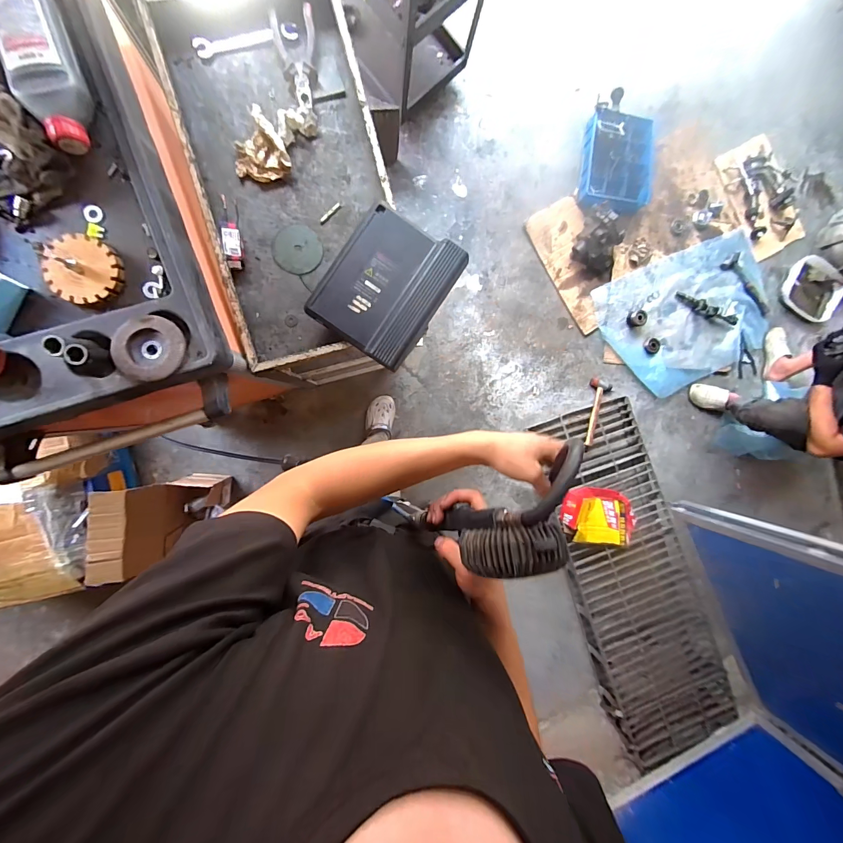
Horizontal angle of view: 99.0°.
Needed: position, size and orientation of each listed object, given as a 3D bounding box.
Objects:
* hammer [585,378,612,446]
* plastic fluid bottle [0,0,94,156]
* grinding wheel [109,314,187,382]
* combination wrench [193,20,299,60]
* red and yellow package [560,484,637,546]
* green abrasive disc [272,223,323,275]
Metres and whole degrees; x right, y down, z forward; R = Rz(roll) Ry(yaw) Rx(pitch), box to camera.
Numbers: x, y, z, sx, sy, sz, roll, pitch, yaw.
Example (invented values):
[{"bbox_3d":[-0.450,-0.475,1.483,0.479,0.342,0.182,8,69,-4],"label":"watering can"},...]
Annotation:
[{"bbox_3d":[0.699,-0.036,1.431,0.082,0.028,0.273,14,78,3],"label":"hammer"},{"bbox_3d":[-0.468,-0.434,0.443,0.077,0.040,0.173,-17,95,-7],"label":"plastic fluid bottle"},{"bbox_3d":[-0.377,-0.102,0.499,0.086,0.020,0.081,0,93,-8],"label":"grinding wheel"},{"bbox_3d":[-0.315,-0.695,0.653,0.181,0.018,0.033,-16,95,-7],"label":"combination wrench"},{"bbox_3d":[0.686,0.368,1.382,0.250,0.086,0.211,11,91,-9],"label":"red and yellow package"},{"bbox_3d":[-0.244,-0.340,0.712,0.092,0.005,0.092,-1,93,-16],"label":"green abrasive disc"}]

